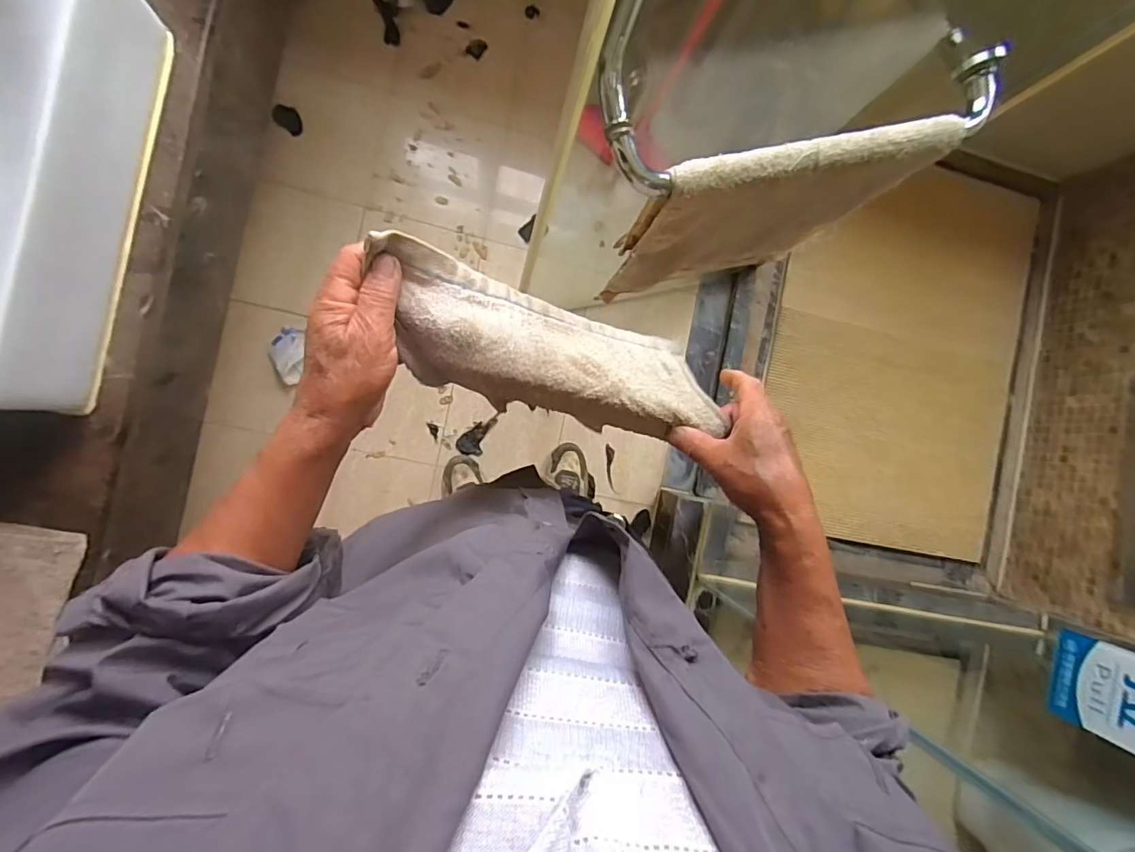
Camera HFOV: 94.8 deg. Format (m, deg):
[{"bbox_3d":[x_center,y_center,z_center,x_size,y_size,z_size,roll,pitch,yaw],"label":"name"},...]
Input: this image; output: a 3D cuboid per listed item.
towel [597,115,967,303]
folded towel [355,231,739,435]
[{"bbox_3d":[0.244,-0.279,0.728,0.336,0.365,0.055,-14,92,-9],"label":"towel"},{"bbox_3d":[-0.009,-0.062,0.467,0.327,0.057,0.101,16,88,-23],"label":"folded towel"}]

